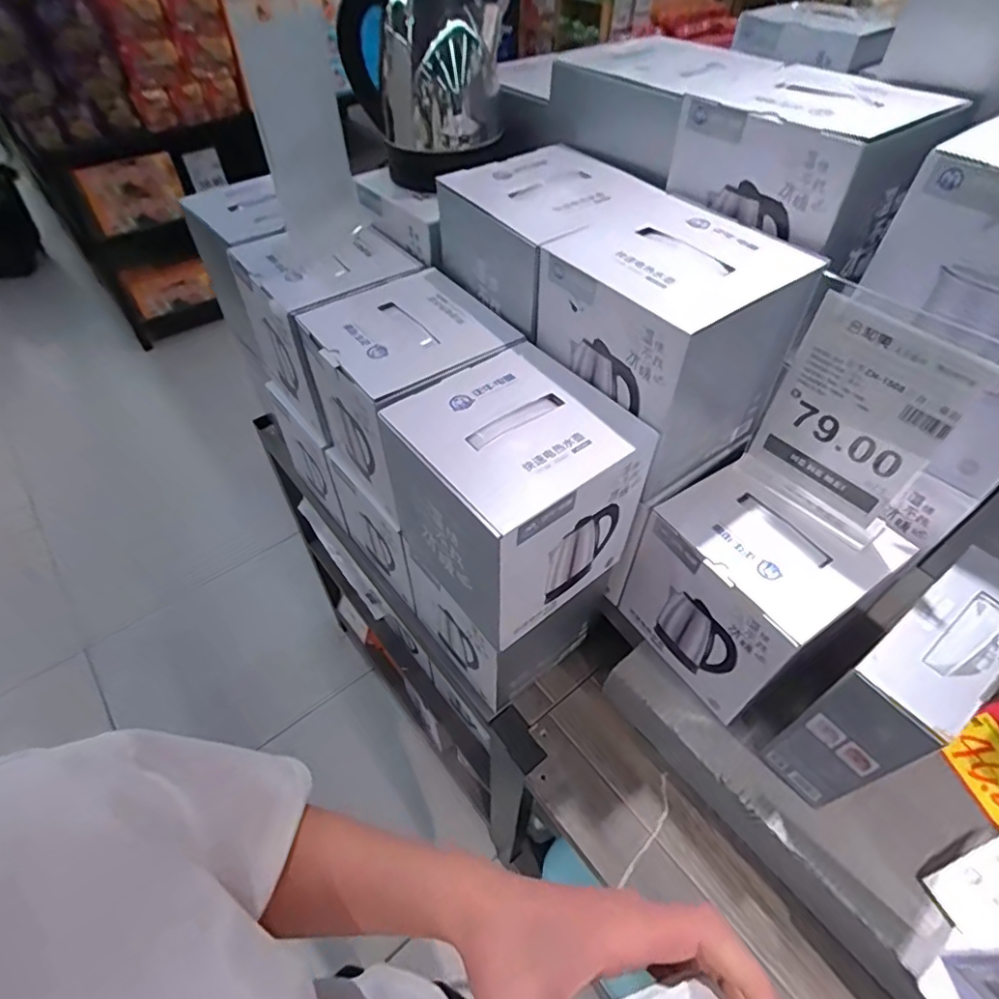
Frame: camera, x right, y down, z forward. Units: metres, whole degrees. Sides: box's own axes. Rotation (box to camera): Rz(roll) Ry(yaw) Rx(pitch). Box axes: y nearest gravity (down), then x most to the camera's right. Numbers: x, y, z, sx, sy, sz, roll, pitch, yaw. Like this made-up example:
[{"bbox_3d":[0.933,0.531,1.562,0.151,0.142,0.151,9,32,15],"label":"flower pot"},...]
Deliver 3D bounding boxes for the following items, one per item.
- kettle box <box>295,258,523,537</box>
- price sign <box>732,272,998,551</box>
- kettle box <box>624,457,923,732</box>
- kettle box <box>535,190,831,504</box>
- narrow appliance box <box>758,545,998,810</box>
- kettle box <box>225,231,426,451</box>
[{"bbox_3d":[-0.104,-0.128,0.681,0.194,0.198,0.196,-27,55,-21],"label":"kettle box"},{"bbox_3d":[0.315,-0.072,0.510,0.028,0.213,0.145,-36,59,-27],"label":"price sign"},{"bbox_3d":[0.274,0.096,0.632,0.171,0.194,0.181,-27,56,-21],"label":"kettle box"},{"bbox_3d":[0.164,-0.156,0.576,0.168,0.200,0.197,-30,57,-23],"label":"kettle box"},{"bbox_3d":[0.389,0.174,0.545,0.205,0.231,0.074,-30,57,-23],"label":"narrow appliance box"},{"bbox_3d":[-0.220,-0.235,0.765,0.186,0.214,0.177,-30,57,-23],"label":"kettle box"}]

